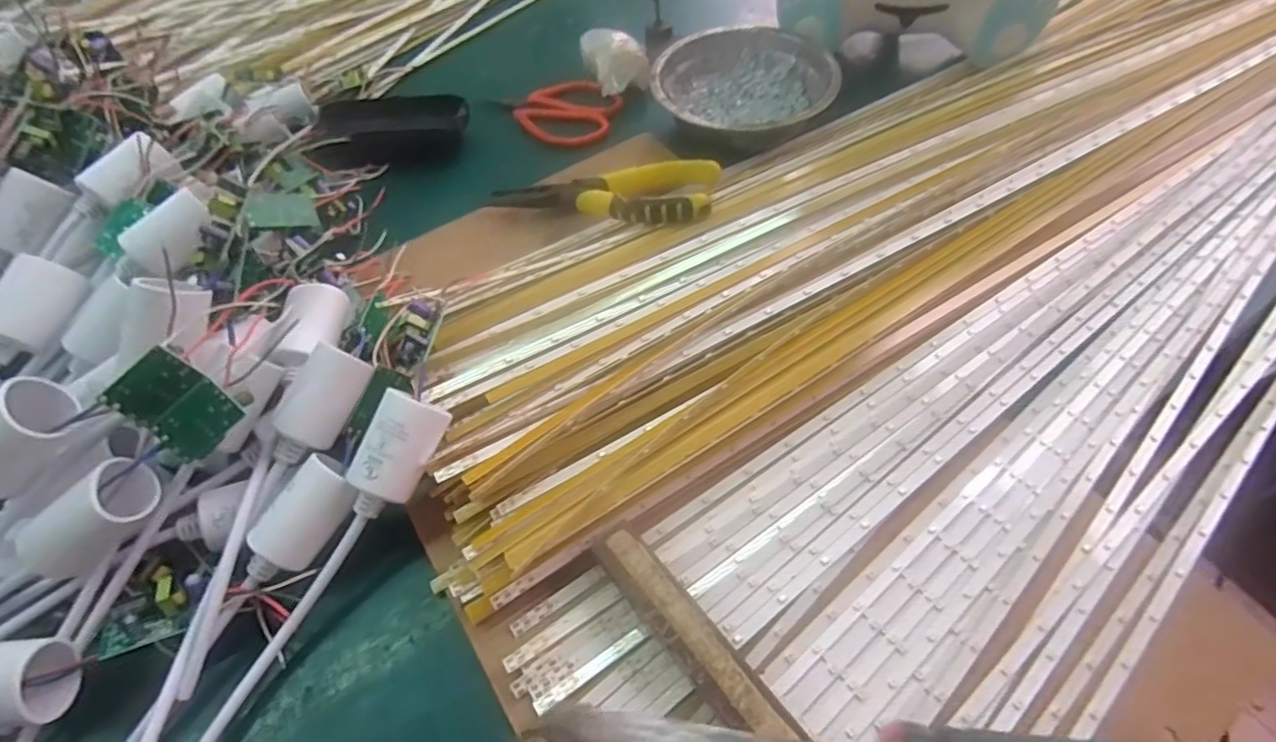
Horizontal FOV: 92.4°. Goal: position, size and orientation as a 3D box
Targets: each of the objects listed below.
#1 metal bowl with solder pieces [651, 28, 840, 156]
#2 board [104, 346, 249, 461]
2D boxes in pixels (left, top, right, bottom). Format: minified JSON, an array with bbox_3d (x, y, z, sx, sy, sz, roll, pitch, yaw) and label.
[{"bbox_3d":[0.074,-0.198,0.438,0.127,0.036,0.117,-1,56,3],"label":"metal bowl with solder pieces"},{"bbox_3d":[-0.184,0.015,0.244,0.035,0.040,0.007,-38,23,6],"label":"board"}]

